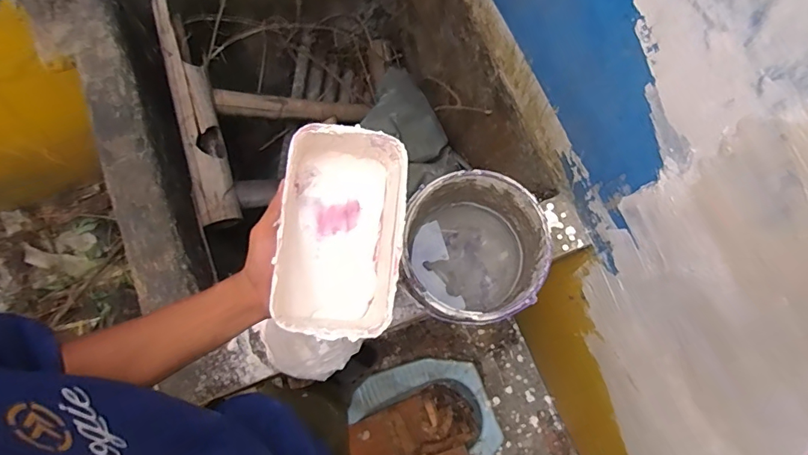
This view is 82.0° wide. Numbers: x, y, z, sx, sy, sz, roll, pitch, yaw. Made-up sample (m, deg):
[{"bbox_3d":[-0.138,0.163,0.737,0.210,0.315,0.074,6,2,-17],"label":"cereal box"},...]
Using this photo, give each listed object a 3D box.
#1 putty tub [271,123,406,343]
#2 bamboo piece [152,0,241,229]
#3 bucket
[{"bbox_3d":[-0.060,0.008,0.459,0.116,0.098,0.187,2,79,0],"label":"putty tub"},{"bbox_3d":[-0.414,-0.231,0.931,0.069,0.066,0.482,-16,79,-3],"label":"bamboo piece"},{"bbox_3d":[0.089,0.037,0.653,0.173,0.182,0.186,0,79,0],"label":"bucket"}]

